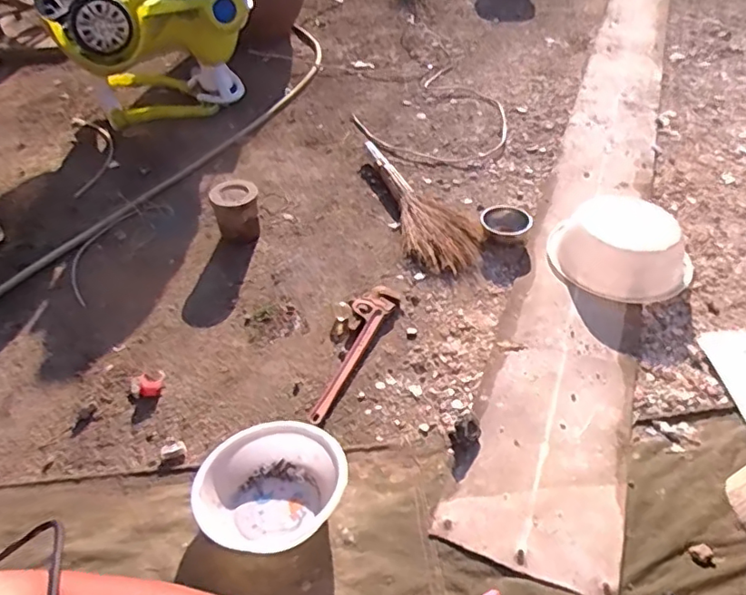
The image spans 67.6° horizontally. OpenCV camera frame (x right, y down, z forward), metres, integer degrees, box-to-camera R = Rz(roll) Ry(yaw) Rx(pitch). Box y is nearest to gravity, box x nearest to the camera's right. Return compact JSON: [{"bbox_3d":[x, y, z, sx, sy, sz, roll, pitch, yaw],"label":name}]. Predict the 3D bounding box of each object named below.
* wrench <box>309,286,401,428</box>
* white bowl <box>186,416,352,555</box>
[{"bbox_3d":[-0.054,0.110,1.262,0.099,0.026,0.392,20,49,21],"label":"wrench"},{"bbox_3d":[-0.182,0.328,0.990,0.269,0.073,0.227,-13,33,-10],"label":"white bowl"}]

